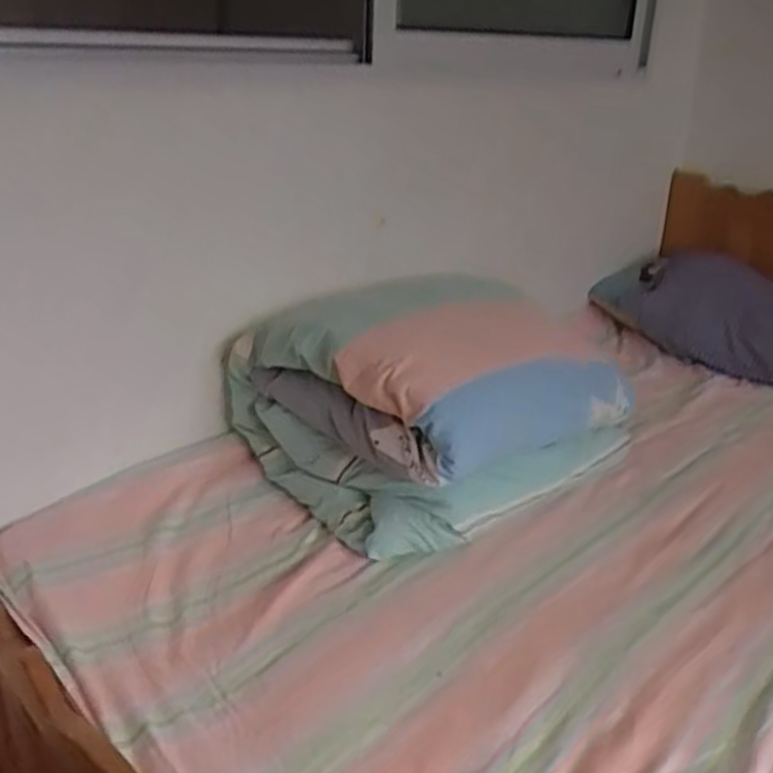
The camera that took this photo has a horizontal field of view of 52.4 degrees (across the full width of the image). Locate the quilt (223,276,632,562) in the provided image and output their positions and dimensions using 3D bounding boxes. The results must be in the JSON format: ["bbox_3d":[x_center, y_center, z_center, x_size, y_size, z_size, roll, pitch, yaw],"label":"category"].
[{"bbox_3d":[0.077,0.025,1.407,0.529,0.303,0.505,-19,31,-39],"label":"quilt"}]

